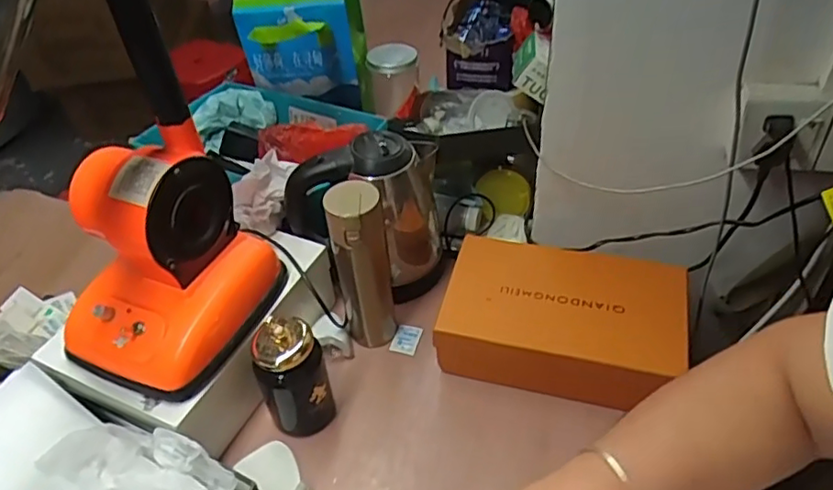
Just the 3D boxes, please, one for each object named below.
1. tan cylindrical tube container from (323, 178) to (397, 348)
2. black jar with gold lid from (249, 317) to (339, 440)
[{"bbox_3d":[-0.067,0.029,0.774,0.064,0.244,0.076,-4,44,-1],"label":"tan cylindrical tube container"},{"bbox_3d":[-0.142,0.148,0.705,0.078,0.165,0.067,-19,46,-15],"label":"black jar with gold lid"}]

